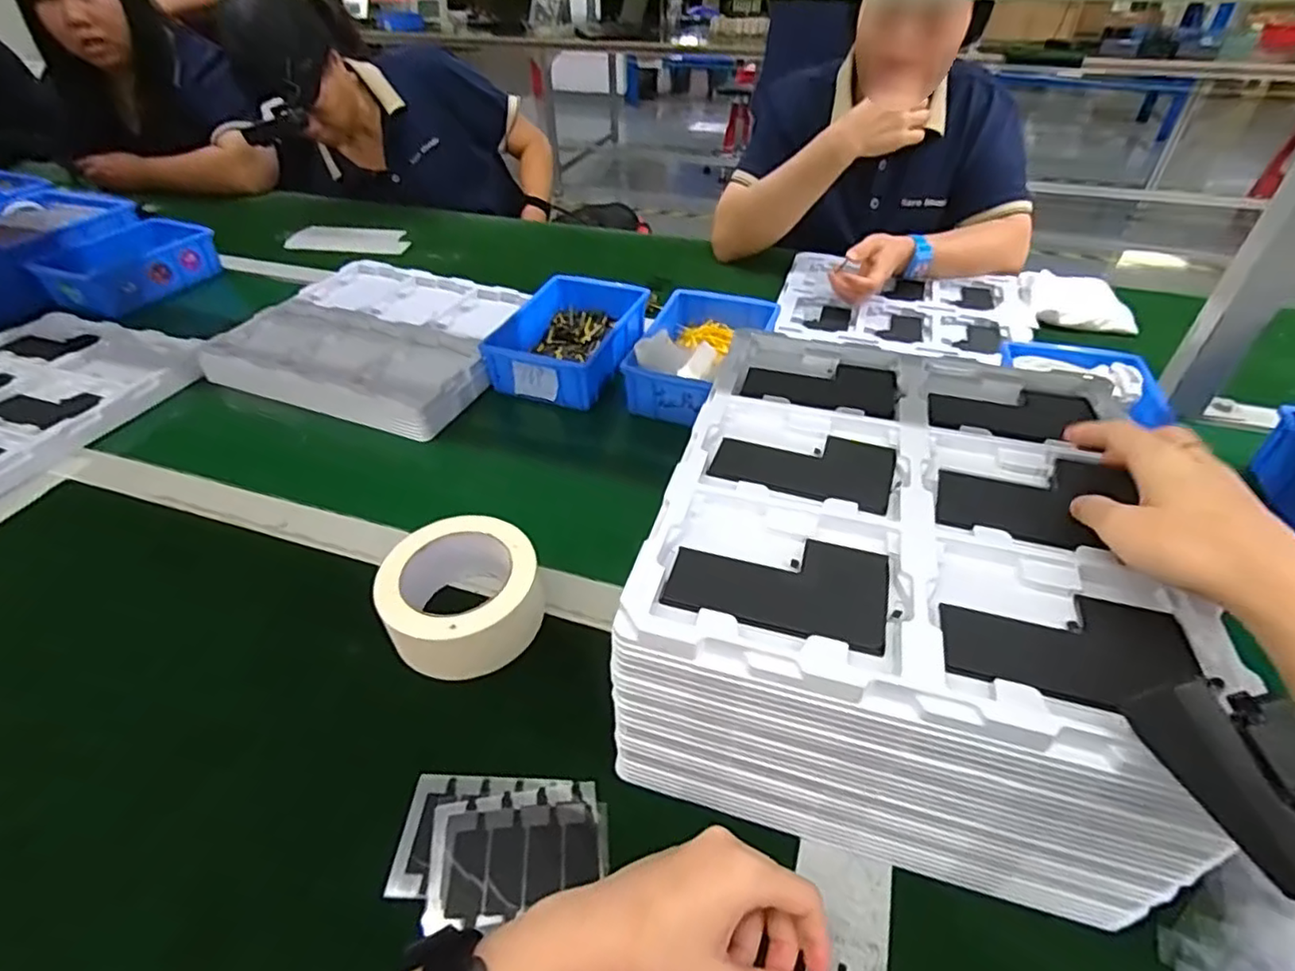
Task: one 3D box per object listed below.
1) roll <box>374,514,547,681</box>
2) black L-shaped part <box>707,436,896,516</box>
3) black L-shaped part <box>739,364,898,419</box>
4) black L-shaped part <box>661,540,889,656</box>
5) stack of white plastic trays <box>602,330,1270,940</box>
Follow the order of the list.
[{"bbox_3d":[-0.134,0.079,0.457,0.109,0.058,0.103,-20,45,-20],"label":"roll"},{"bbox_3d":[0.097,-0.014,0.389,0.106,0.005,0.065,11,43,13],"label":"black L-shaped part"},{"bbox_3d":[0.126,-0.074,0.457,0.105,0.006,0.068,11,43,12],"label":"black L-shaped part"},{"bbox_3d":[0.067,0.047,0.317,0.105,0.004,0.064,11,43,12],"label":"black L-shaped part"},{"bbox_3d":[0.155,0.049,0.414,0.262,0.146,0.310,12,43,13],"label":"stack of white plastic trays"}]

